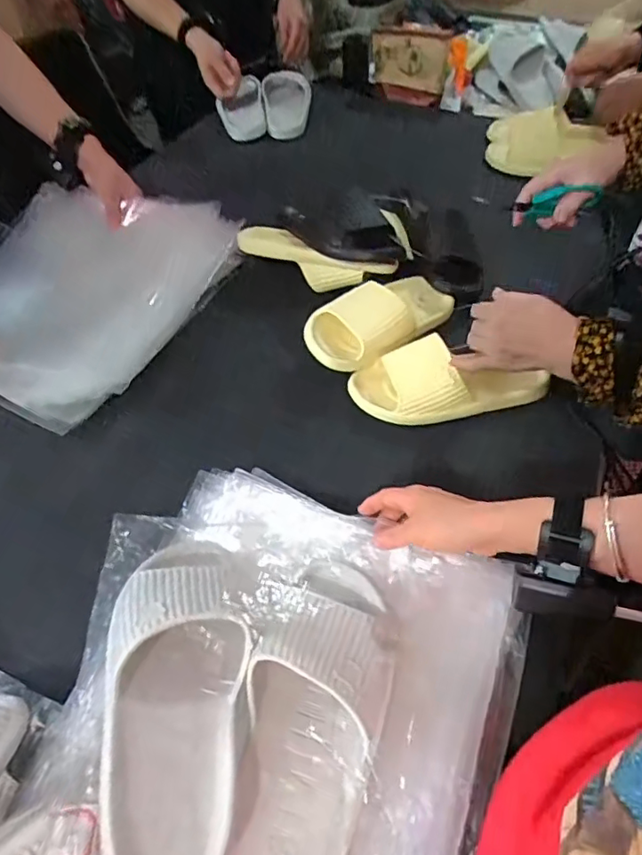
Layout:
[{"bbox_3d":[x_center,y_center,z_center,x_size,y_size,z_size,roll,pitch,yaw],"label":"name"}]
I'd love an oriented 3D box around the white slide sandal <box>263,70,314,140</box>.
[{"bbox_3d":[-0.075,-0.759,1.298,0.114,0.060,0.238,-5,51,-2],"label":"white slide sandal"}]

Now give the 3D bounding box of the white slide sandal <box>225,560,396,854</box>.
[{"bbox_3d":[-0.005,0.212,0.414,0.099,0.061,0.257,13,52,13],"label":"white slide sandal"}]

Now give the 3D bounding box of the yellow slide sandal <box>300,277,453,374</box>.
[{"bbox_3d":[0.085,-0.145,0.746,0.241,0.073,0.098,-37,58,-24],"label":"yellow slide sandal"}]

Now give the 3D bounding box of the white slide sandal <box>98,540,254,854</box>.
[{"bbox_3d":[-0.106,0.188,0.417,0.103,0.073,0.257,-8,51,-4],"label":"white slide sandal"}]

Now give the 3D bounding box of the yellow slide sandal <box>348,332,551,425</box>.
[{"bbox_3d":[0.159,-0.057,0.682,0.241,0.070,0.100,-9,51,-5],"label":"yellow slide sandal"}]

